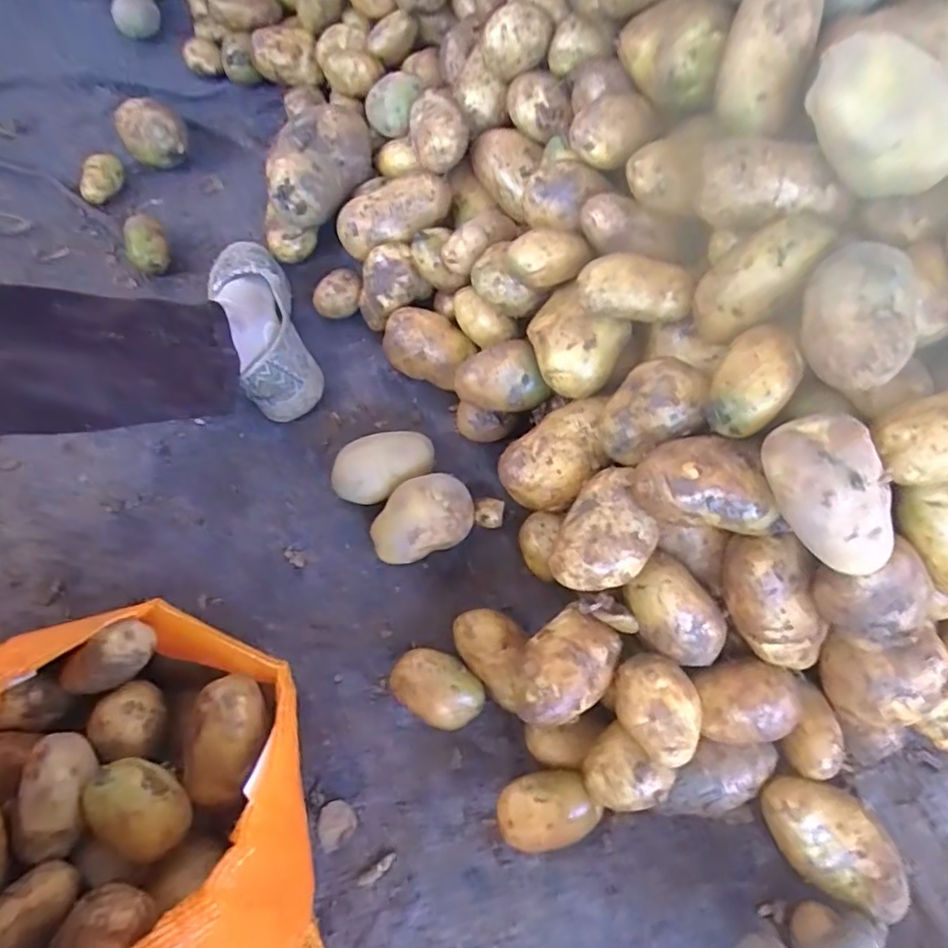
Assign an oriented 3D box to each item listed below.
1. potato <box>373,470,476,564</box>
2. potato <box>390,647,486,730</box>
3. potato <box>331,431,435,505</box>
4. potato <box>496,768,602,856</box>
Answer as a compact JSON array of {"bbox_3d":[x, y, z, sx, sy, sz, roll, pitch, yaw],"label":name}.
[{"bbox_3d":[-0.048,0.043,0.549,0.094,0.069,0.062,-17,67,-6],"label":"potato"},{"bbox_3d":[-0.031,0.184,0.504,0.076,0.042,0.052,27,70,13],"label":"potato"},{"bbox_3d":[-0.087,-0.006,0.568,0.096,0.048,0.061,-18,67,-6],"label":"potato"},{"bbox_3d":[0.056,0.265,0.466,0.072,0.055,0.054,-23,68,-8],"label":"potato"}]

